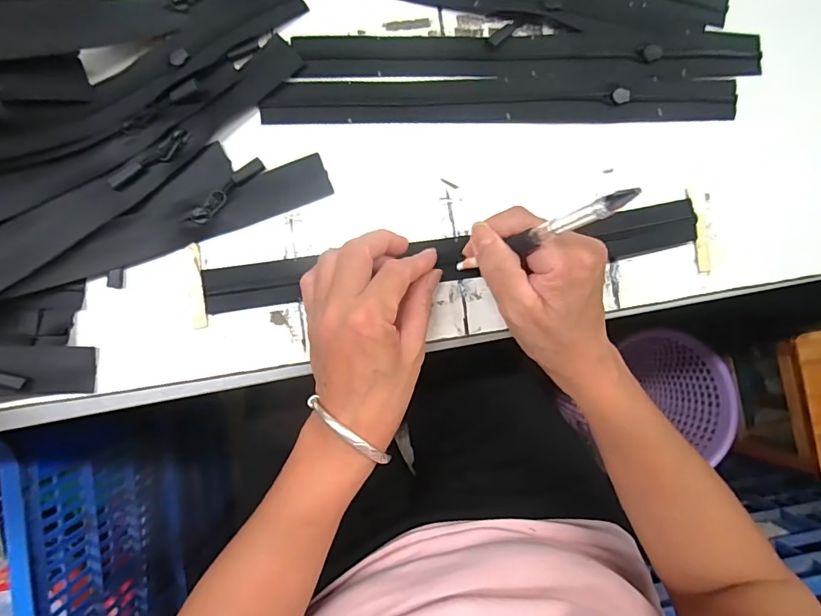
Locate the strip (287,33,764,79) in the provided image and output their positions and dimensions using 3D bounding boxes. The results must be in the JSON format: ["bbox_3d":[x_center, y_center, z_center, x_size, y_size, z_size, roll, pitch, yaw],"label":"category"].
[{"bbox_3d":[0.094,-0.186,0.331,0.344,0.008,0.037,-2,85,-4],"label":"strip"}]

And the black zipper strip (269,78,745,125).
[{"bbox_3d":[0.071,-0.151,0.327,0.344,0.008,0.030,-2,85,-4],"label":"black zipper strip"}]

